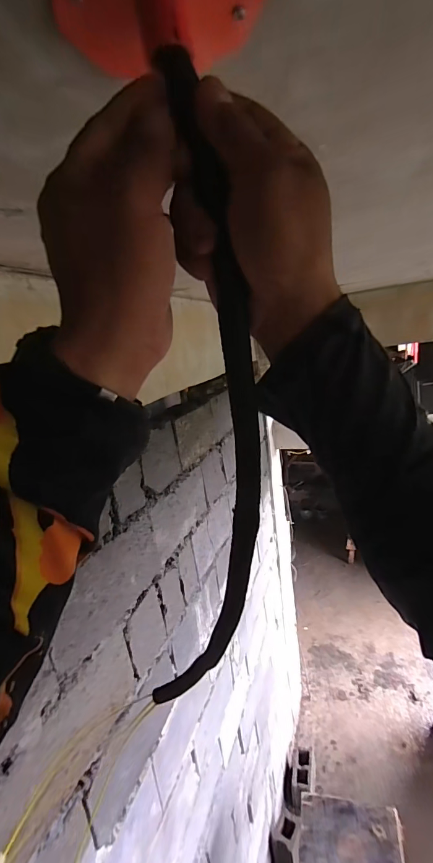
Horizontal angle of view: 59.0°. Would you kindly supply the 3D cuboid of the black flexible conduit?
[{"bbox_3d":[-0.012,0.065,0.295,0.050,0.544,0.081,-14,30,-26],"label":"black flexible conduit"}]

